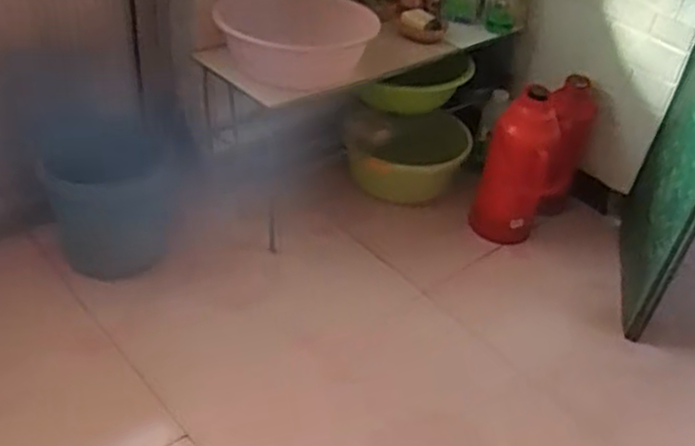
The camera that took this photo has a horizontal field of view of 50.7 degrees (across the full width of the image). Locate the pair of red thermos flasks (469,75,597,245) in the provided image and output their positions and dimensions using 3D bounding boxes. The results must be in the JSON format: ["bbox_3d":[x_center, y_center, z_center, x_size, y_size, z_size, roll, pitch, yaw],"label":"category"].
[{"bbox_3d":[0.459,-0.153,1.780,0.195,0.367,0.331,26,44,24],"label":"pair of red thermos flasks"}]

